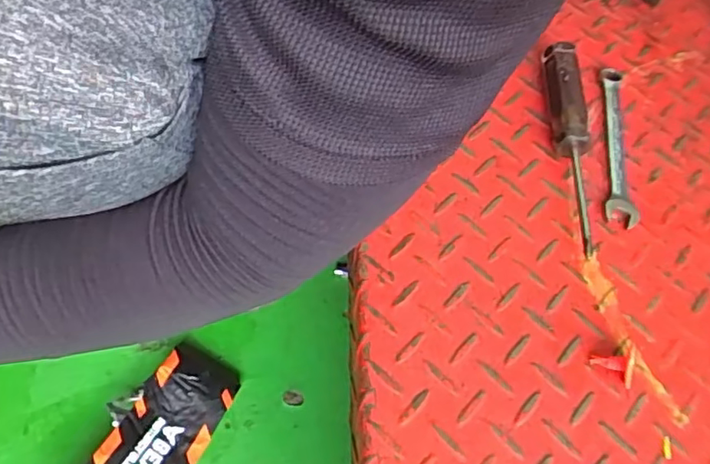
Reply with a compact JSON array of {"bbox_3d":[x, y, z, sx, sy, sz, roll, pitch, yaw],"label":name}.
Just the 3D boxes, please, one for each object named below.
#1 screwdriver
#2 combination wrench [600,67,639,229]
[{"bbox_3d":[0.161,-0.066,0.430,0.030,0.023,0.174,3,58,-7],"label":"screwdriver"},{"bbox_3d":[0.201,-0.072,0.454,0.019,0.006,0.164,3,55,14],"label":"combination wrench"}]

